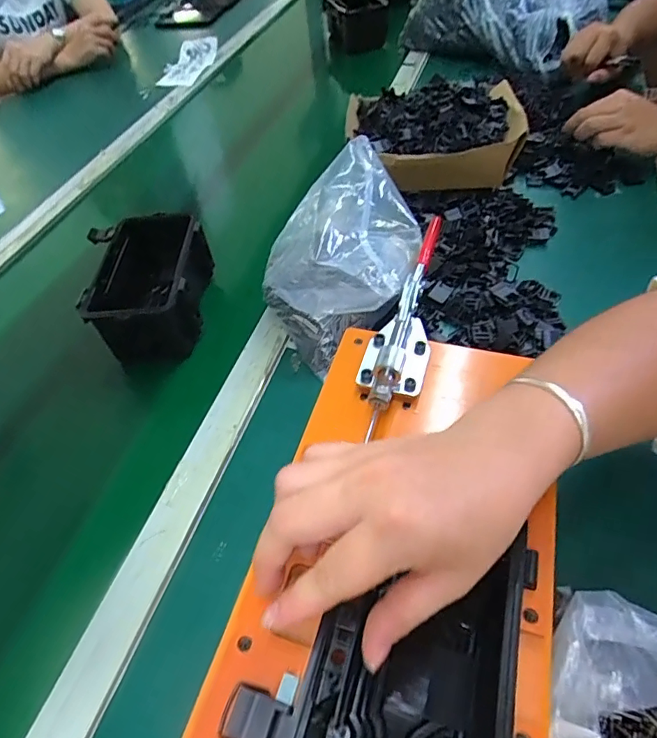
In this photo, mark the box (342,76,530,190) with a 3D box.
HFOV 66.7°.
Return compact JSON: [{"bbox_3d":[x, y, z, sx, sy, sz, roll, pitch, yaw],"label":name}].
[{"bbox_3d":[0.143,-0.331,0.694,0.230,0.073,0.202,-3,50,3],"label":"box"}]

